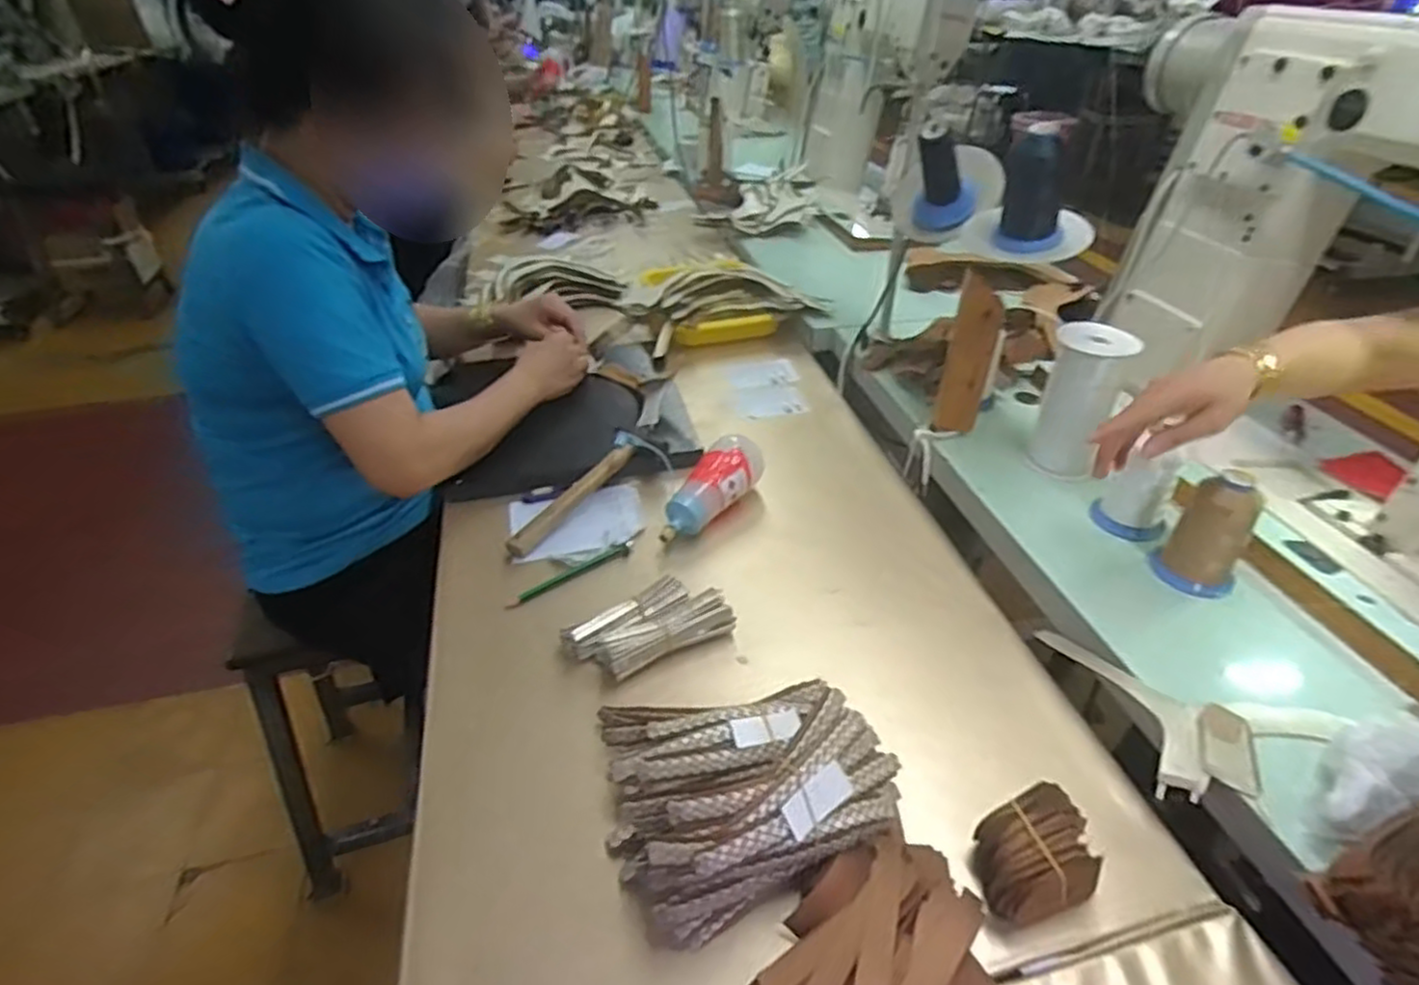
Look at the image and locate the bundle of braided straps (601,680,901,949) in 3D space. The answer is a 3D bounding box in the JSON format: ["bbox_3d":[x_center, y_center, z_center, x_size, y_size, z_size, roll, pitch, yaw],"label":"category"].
[{"bbox_3d":[0.017,0.192,0.530,0.188,0.077,0.173,-15,40,-19],"label":"bundle of braided straps"}]

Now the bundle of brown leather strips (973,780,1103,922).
[{"bbox_3d":[0.212,0.241,0.483,0.076,0.056,0.065,-11,39,-14],"label":"bundle of brown leather strips"}]

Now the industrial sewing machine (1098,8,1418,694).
[{"bbox_3d":[0.593,-0.200,0.707,0.209,0.406,0.641,0,37,-1],"label":"industrial sewing machine"}]

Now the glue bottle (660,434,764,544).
[{"bbox_3d":[0.000,-0.006,0.785,0.050,0.054,0.155,27,57,30],"label":"glue bottle"}]

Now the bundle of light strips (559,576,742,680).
[{"bbox_3d":[-0.053,0.118,0.654,0.134,0.030,0.074,-22,43,-26],"label":"bundle of light strips"}]

